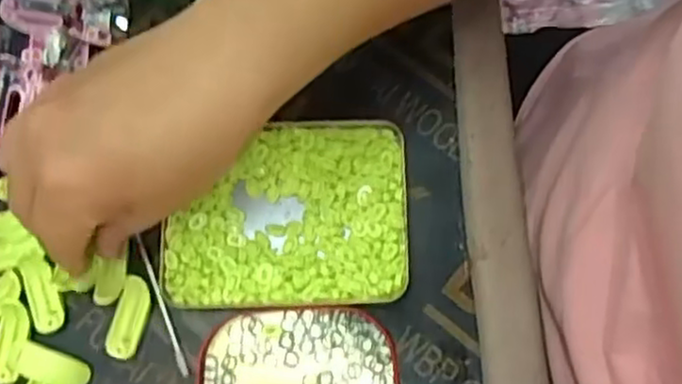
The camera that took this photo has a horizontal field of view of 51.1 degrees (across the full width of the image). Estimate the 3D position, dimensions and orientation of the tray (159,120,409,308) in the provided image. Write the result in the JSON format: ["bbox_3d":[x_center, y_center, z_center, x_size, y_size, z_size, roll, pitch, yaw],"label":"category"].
[{"bbox_3d":[-0.029,0.011,0.376,0.125,0.010,0.096,-1,76,1],"label":"tray"}]

